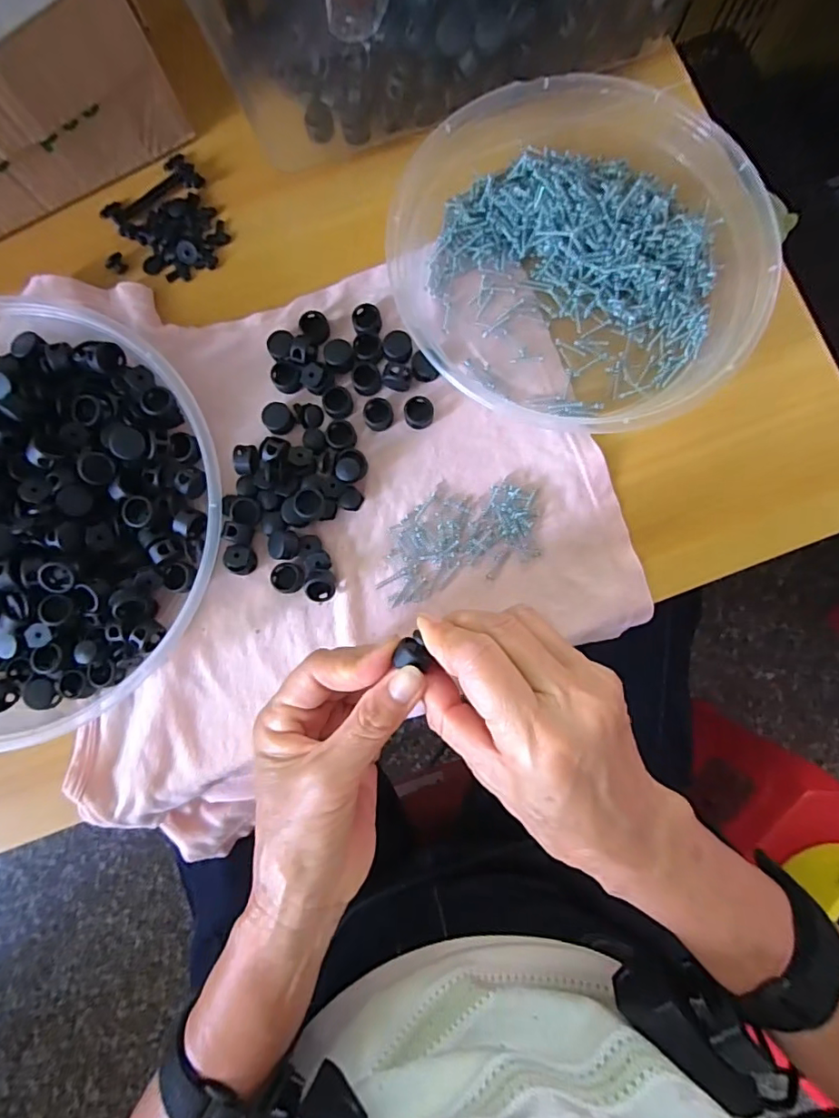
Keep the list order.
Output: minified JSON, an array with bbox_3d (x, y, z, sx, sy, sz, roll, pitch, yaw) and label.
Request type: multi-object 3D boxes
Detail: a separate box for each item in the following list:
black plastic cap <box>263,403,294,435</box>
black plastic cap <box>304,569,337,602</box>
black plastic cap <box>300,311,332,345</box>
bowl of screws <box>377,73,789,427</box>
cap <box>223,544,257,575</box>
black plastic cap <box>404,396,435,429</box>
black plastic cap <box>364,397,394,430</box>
[{"bbox_3d":[-0.082,-0.082,0.306,0.017,0.007,0.017,0,83,1],"label":"black plastic cap"},{"bbox_3d":[-0.055,0.015,0.292,0.015,0.012,0.017,14,83,2],"label":"black plastic cap"},{"bbox_3d":[-0.062,-0.138,0.310,0.017,0.010,0.019,-27,84,-3],"label":"black plastic cap"},{"bbox_3d":[0.089,-0.172,0.299,0.198,0.039,0.180,0,83,1],"label":"bowl of screws"},{"bbox_3d":[-0.101,0.000,0.296,0.015,0.013,0.016,0,83,1],"label":"cap"},{"bbox_3d":[0.000,-0.085,0.305,0.017,0.007,0.017,0,83,1],"label":"black plastic cap"},{"bbox_3d":[-0.024,-0.084,0.304,0.016,0.008,0.017,0,83,1],"label":"black plastic cap"}]

